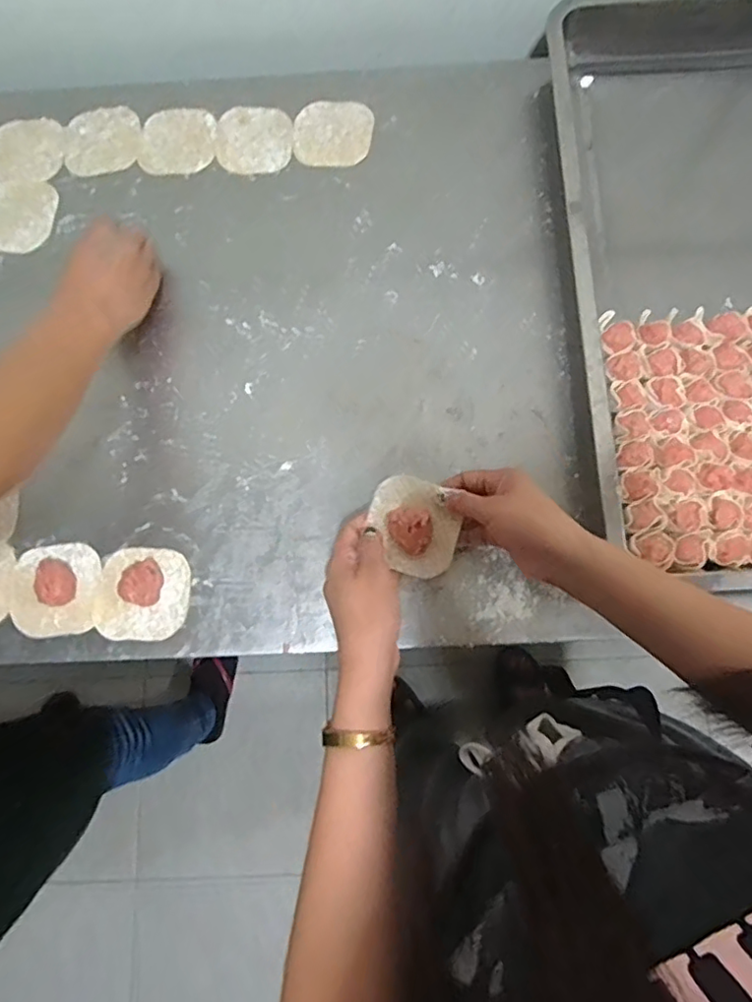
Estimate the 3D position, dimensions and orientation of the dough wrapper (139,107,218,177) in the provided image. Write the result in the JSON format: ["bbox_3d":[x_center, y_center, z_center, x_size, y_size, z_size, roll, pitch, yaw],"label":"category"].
[{"bbox_3d":[-0.209,-0.381,0.617,0.076,0.004,0.083,0,78,1],"label":"dough wrapper"}]

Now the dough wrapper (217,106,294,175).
[{"bbox_3d":[-0.128,-0.381,0.616,0.079,0.004,0.082,0,78,1],"label":"dough wrapper"}]

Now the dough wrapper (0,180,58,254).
[{"bbox_3d":[-0.371,-0.295,0.603,0.076,0.004,0.084,0,78,1],"label":"dough wrapper"}]

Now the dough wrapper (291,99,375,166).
[{"bbox_3d":[-0.045,-0.386,0.614,0.082,0.011,0.071,0,78,1],"label":"dough wrapper"}]

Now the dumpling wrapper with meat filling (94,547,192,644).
[{"bbox_3d":[-0.206,0.079,0.505,0.080,0.021,0.078,0,78,1],"label":"dumpling wrapper with meat filling"}]

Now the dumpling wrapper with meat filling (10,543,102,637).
[{"bbox_3d":[-0.284,0.076,0.507,0.075,0.024,0.078,-1,78,1],"label":"dumpling wrapper with meat filling"}]

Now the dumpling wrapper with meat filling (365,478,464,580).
[{"bbox_3d":[0.031,0.020,0.476,0.072,0.025,0.077,0,78,1],"label":"dumpling wrapper with meat filling"}]

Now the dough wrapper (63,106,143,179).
[{"bbox_3d":[-0.289,-0.383,0.620,0.081,0.004,0.078,0,78,1],"label":"dough wrapper"}]

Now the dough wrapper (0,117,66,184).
[{"bbox_3d":[-0.372,-0.375,0.619,0.081,0.004,0.081,0,78,1],"label":"dough wrapper"}]

